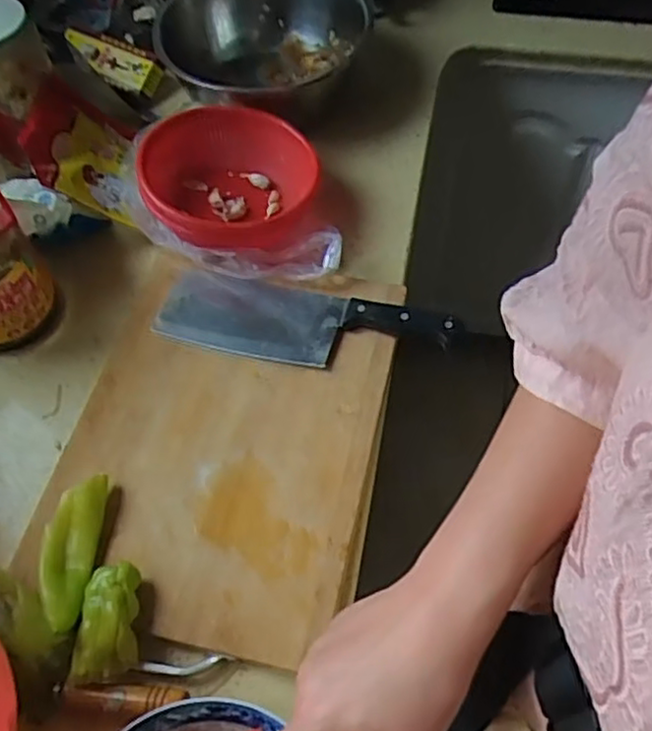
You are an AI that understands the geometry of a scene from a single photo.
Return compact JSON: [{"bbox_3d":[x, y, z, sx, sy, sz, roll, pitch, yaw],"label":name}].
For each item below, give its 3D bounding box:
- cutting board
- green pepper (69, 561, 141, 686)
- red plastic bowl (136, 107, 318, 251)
[{"bbox_3d":[-0.089,0.055,0.575,0.255,0.032,0.336,6,59,6],"label":"cutting board"},{"bbox_3d":[-0.158,0.186,0.495,0.042,0.031,0.075,-4,58,0],"label":"green pepper"},{"bbox_3d":[-0.092,-0.179,0.670,0.149,0.091,0.139,-1,58,2],"label":"red plastic bowl"}]

